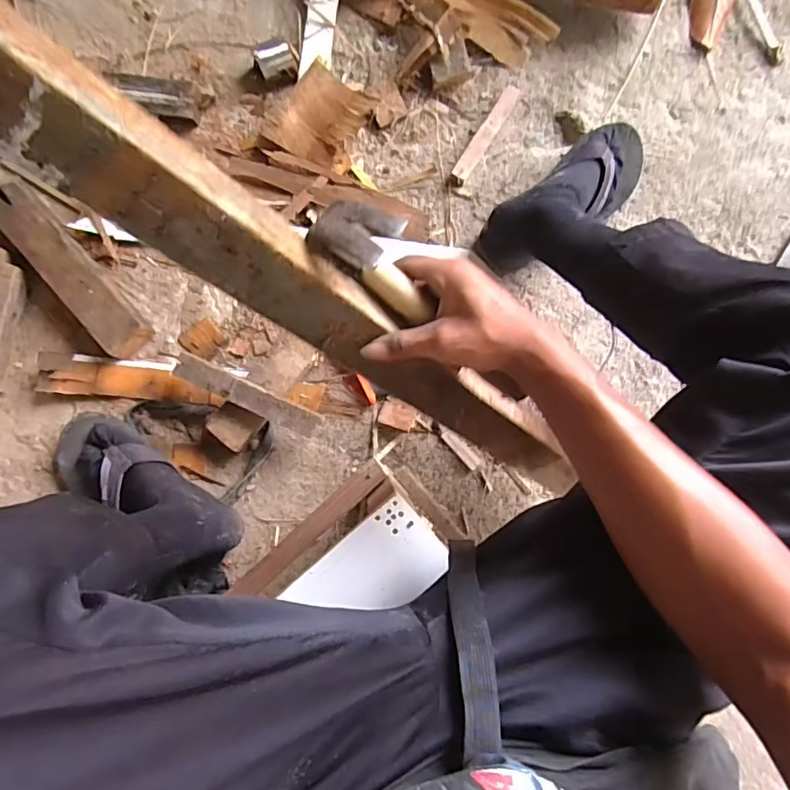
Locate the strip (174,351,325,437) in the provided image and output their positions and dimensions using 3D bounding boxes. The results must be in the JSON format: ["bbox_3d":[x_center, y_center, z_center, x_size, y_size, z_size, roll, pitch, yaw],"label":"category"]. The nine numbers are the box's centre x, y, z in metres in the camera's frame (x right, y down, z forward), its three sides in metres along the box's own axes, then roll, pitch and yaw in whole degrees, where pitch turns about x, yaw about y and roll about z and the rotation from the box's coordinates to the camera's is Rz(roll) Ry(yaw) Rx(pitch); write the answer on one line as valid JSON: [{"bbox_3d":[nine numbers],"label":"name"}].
[{"bbox_3d":[-0.197,0.000,0.687,0.204,0.025,0.036,26,96,0],"label":"strip"}]

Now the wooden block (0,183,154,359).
[{"bbox_3d":[-0.453,-0.178,0.705,0.067,0.042,0.303,-41,83,-3],"label":"wooden block"}]

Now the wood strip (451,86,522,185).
[{"bbox_3d":[0.135,-0.392,0.772,0.023,0.015,0.175,31,86,3],"label":"wood strip"}]

